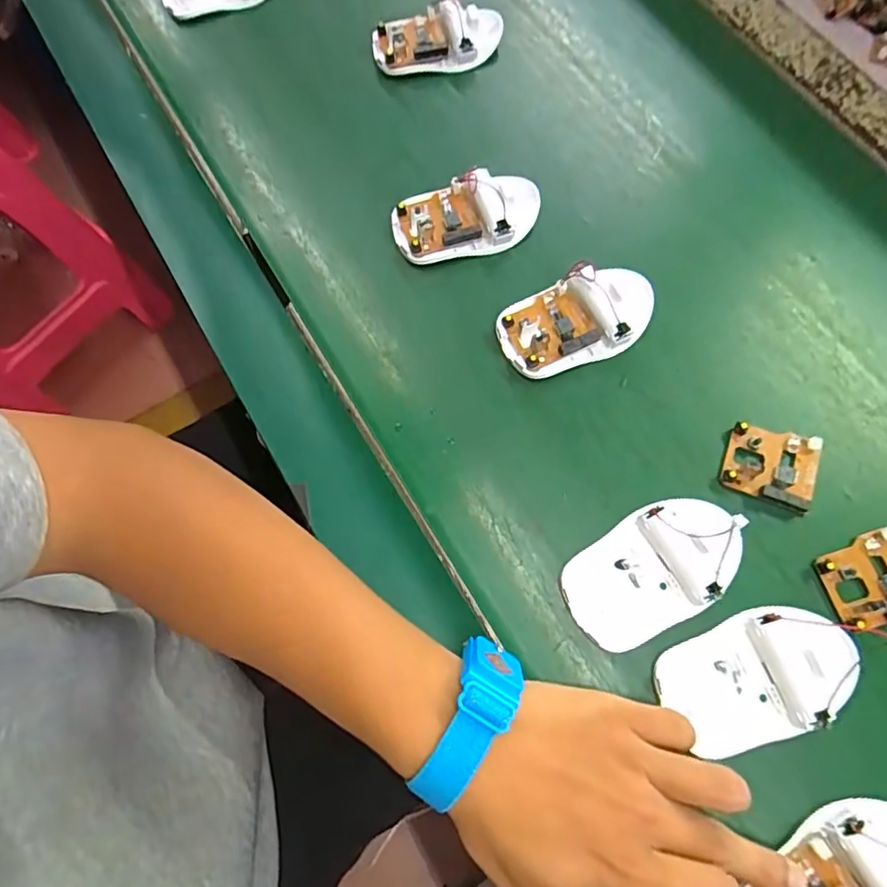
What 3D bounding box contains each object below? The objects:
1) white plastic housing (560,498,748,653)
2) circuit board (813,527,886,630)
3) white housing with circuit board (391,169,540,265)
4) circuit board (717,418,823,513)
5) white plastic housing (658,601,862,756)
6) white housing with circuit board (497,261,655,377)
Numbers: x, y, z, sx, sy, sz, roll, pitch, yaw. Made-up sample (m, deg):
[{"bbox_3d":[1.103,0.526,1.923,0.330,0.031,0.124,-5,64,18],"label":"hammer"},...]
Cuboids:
[{"bbox_3d":[0.112,0.066,0.304,0.096,0.018,0.057,-27,73,-9],"label":"white plastic housing"},{"bbox_3d":[0.228,0.072,0.308,0.048,0.010,0.044,-16,71,-5],"label":"circuit board"},{"bbox_3d":[0.016,-0.151,0.382,0.097,0.022,0.051,-15,71,-5],"label":"white housing with circuit board"},{"bbox_3d":[0.187,0.011,0.330,0.049,0.010,0.045,22,72,8],"label":"circuit board"},{"bbox_3d":[0.156,0.116,0.285,0.089,0.019,0.057,-18,71,-6],"label":"white plastic housing"},{"bbox_3d":[0.084,-0.077,0.357,0.099,0.020,0.054,-23,72,-7],"label":"white housing with circuit board"}]

